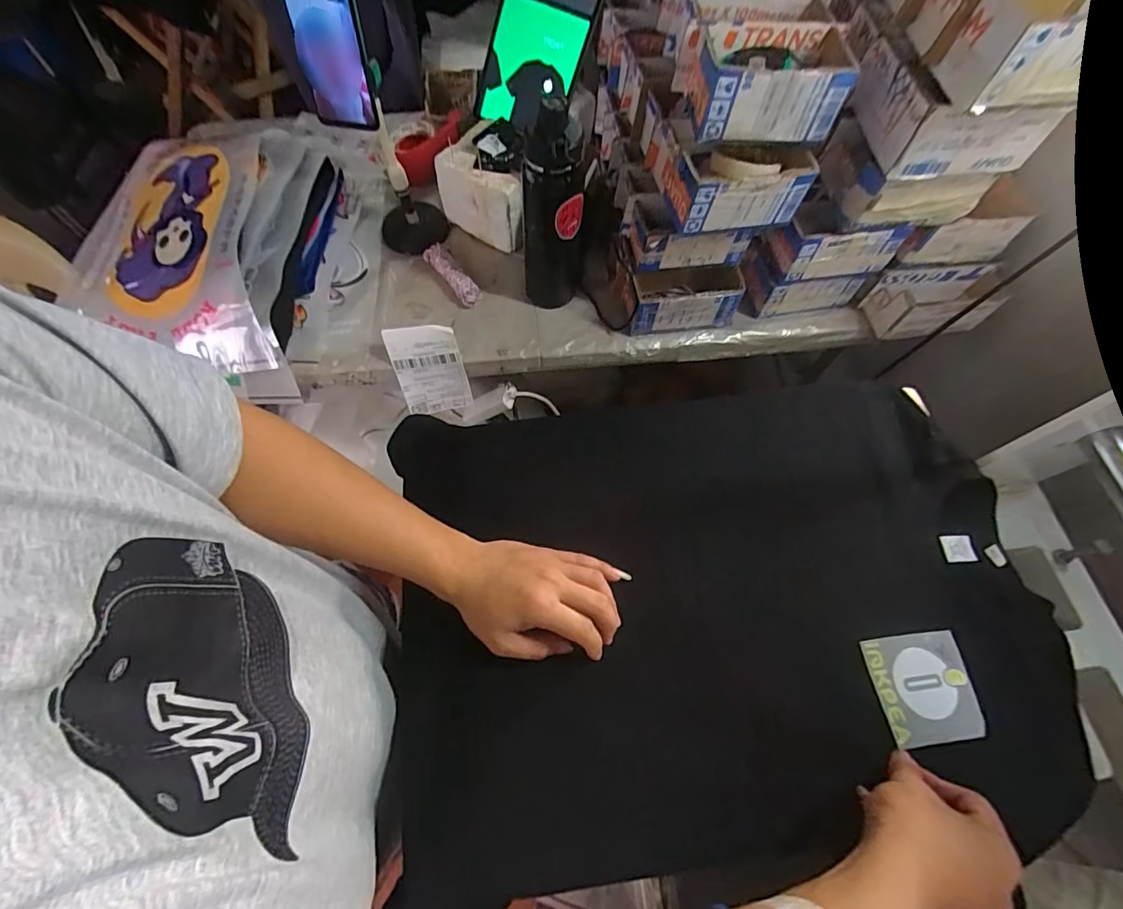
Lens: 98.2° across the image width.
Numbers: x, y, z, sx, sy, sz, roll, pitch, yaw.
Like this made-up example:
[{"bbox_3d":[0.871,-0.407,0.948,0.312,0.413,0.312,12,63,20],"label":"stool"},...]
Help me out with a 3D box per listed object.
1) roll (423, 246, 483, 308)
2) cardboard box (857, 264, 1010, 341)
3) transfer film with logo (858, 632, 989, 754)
[{"bbox_3d":[-0.176,-0.287,0.770,0.031,0.027,0.136,-37,72,-17],"label":"roll"},{"bbox_3d":[0.558,-0.224,0.725,0.175,0.076,0.075,-5,66,-4],"label":"cardboard box"},{"bbox_3d":[0.317,0.203,0.424,0.085,0.005,0.084,-6,66,-5],"label":"transfer film with logo"}]

